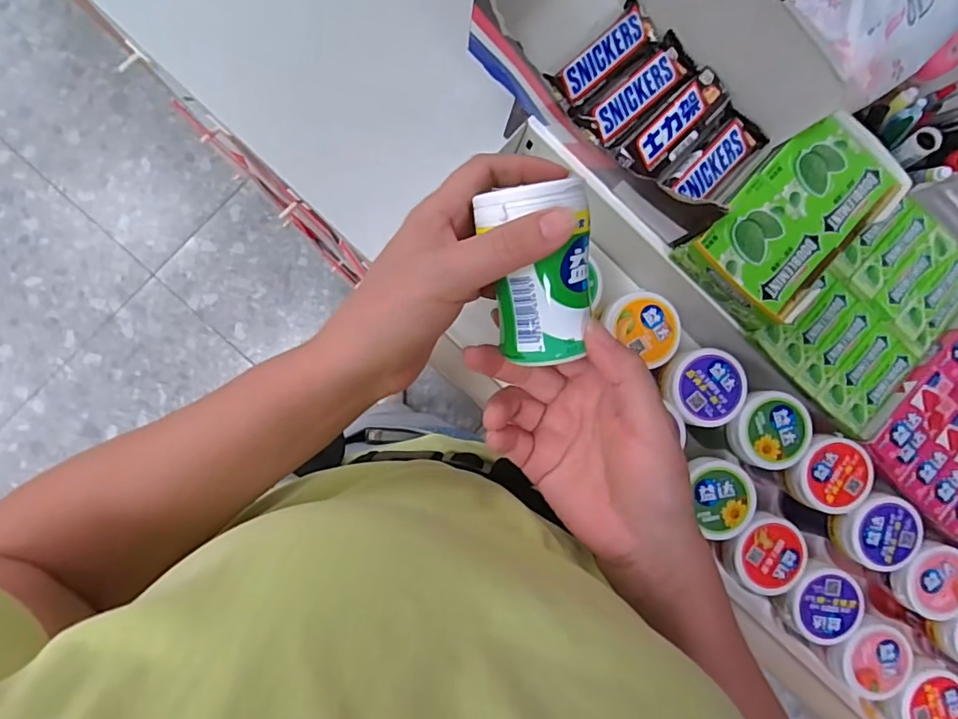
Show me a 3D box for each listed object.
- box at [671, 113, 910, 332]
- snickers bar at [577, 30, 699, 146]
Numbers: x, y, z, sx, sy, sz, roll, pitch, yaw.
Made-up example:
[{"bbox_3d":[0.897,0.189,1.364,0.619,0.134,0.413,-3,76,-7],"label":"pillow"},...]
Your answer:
[{"bbox_3d":[0.212,-0.094,0.359,0.084,0.033,0.142,45,85,-3],"label":"box"},{"bbox_3d":[0.112,-0.185,0.366,0.093,0.011,0.032,-43,93,-5],"label":"snickers bar"}]

